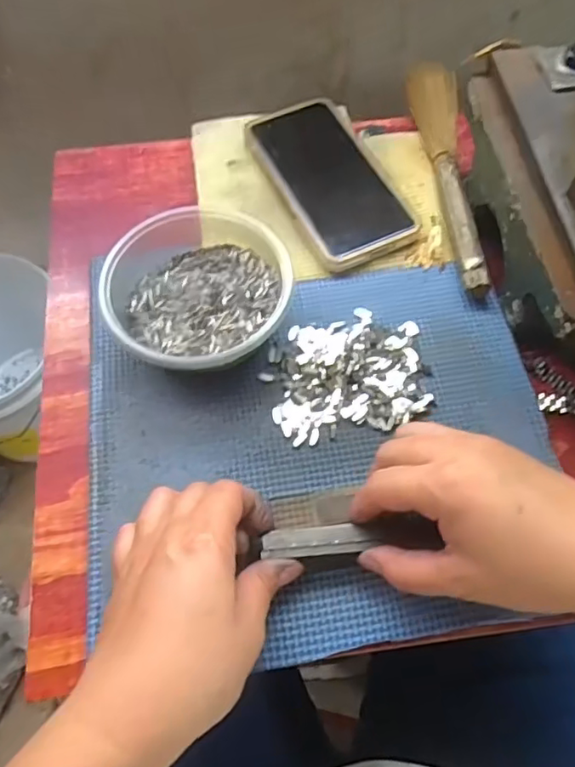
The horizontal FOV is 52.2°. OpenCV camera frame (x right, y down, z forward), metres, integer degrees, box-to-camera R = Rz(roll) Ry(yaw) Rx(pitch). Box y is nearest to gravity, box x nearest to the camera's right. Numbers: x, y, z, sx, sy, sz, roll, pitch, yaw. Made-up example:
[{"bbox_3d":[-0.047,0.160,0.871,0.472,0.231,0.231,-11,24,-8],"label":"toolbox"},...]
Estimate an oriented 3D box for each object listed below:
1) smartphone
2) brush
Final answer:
[{"bbox_3d":[0.029,-0.152,0.433,0.073,0.012,0.154,-21,65,-11],"label":"smartphone"},{"bbox_3d":[0.120,-0.161,0.434,0.032,0.018,0.222,-2,63,-1],"label":"brush"}]

